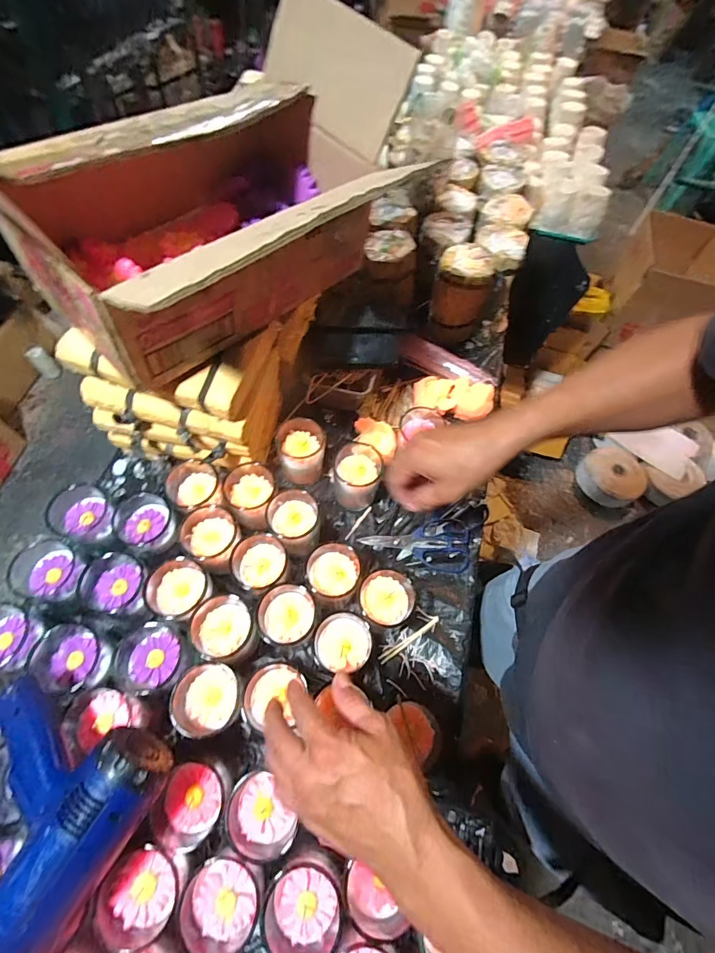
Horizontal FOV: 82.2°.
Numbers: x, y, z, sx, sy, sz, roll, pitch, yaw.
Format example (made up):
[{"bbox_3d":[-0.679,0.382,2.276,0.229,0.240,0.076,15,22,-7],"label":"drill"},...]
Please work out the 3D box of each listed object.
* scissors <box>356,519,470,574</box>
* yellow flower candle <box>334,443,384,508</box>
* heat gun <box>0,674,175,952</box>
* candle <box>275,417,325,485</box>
[{"bbox_3d":[0.090,0.096,0.626,0.160,0.013,0.079,9,61,2],"label":"scissors"},{"bbox_3d":[0.001,-0.002,0.631,0.068,0.084,0.082,16,62,5],"label":"yellow flower candle"},{"bbox_3d":[-0.308,0.300,0.337,0.185,0.059,0.246,35,65,15],"label":"heat gun"},{"bbox_3d":[-0.085,-0.039,0.637,0.071,0.087,0.070,1,62,-3],"label":"candle"}]

